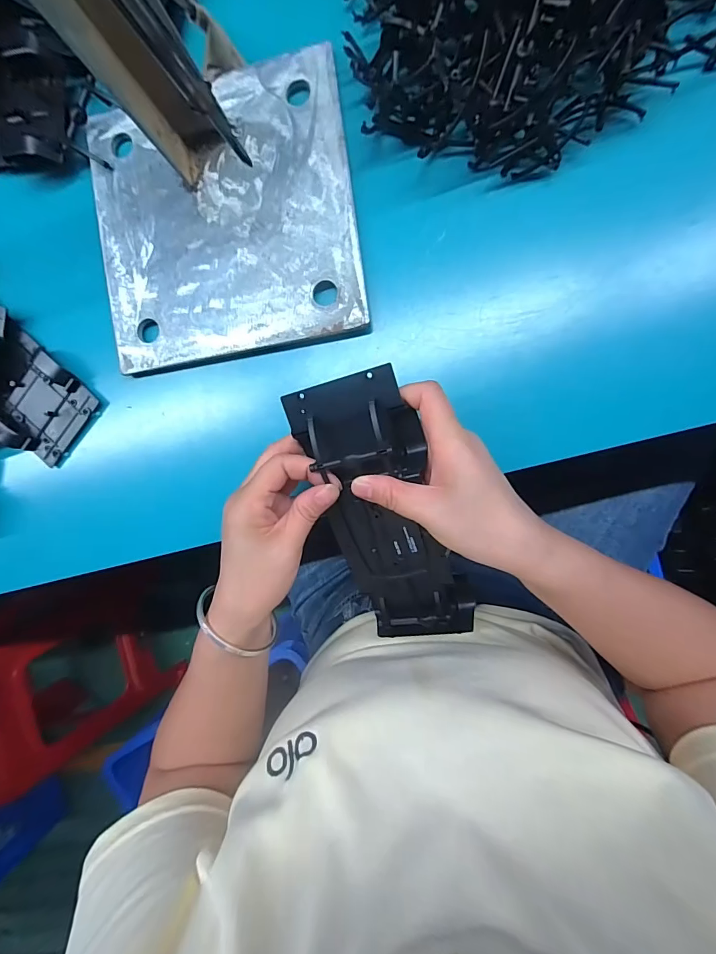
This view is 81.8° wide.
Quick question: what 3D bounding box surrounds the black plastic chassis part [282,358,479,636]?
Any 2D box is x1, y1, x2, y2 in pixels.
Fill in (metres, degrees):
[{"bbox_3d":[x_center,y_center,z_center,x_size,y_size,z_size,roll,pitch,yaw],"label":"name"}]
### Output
[{"bbox_3d":[0.019,0.028,0.266,0.072,0.033,0.185,-18,110,9],"label":"black plastic chassis part"}]

